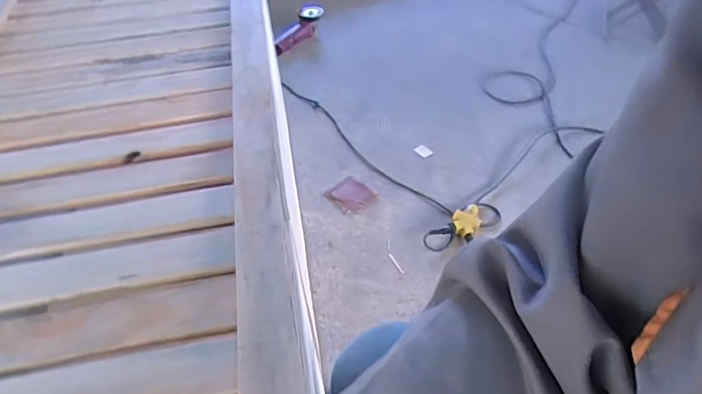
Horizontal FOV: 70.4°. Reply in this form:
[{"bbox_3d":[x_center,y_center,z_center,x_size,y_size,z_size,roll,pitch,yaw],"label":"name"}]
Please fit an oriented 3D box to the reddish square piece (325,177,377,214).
[{"bbox_3d":[0.001,-0.005,1.346,0.098,0.005,0.114,-31,52,-24],"label":"reddish square piece"}]

